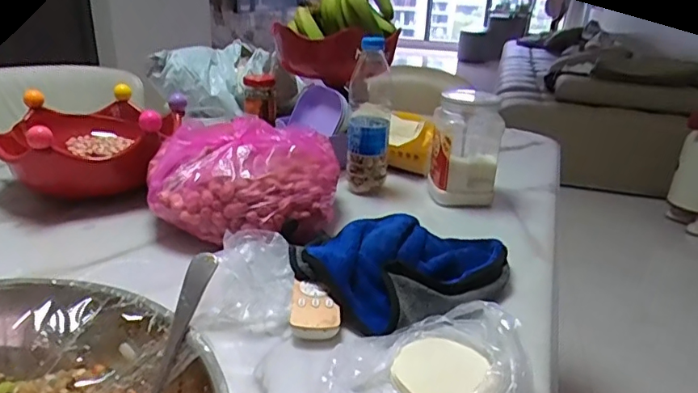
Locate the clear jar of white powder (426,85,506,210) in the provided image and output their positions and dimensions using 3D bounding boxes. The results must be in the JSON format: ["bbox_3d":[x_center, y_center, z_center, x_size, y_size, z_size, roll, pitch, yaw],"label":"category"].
[{"bbox_3d":[0.171,-0.072,0.759,0.093,0.157,0.079,6,24,9],"label":"clear jar of white powder"}]

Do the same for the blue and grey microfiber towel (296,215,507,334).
[{"bbox_3d":[0.061,0.065,0.564,0.215,0.041,0.166,-17,30,-37],"label":"blue and grey microfiber towel"}]

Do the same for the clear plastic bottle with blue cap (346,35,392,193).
[{"bbox_3d":[0.026,-0.115,0.757,0.069,0.211,0.057,5,24,6],"label":"clear plastic bottle with blue cap"}]

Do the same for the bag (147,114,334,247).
[{"bbox_3d":[-0.131,-0.024,0.666,0.227,0.117,0.193,4,24,5],"label":"bag"}]

